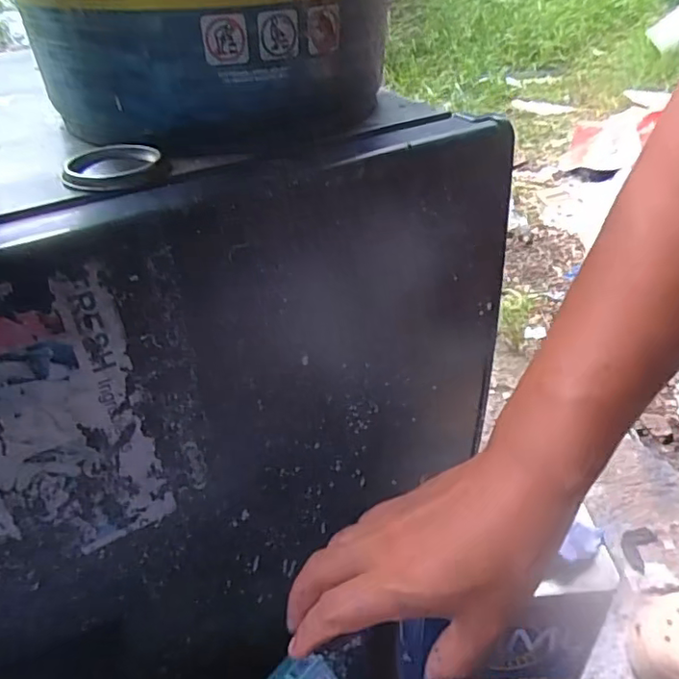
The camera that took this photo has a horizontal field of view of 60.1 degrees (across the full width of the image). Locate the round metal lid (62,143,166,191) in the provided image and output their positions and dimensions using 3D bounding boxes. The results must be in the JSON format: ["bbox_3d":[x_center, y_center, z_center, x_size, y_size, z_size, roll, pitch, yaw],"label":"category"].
[{"bbox_3d":[-0.142,-0.108,0.372,0.059,0.012,0.067,-13,42,-15],"label":"round metal lid"}]

